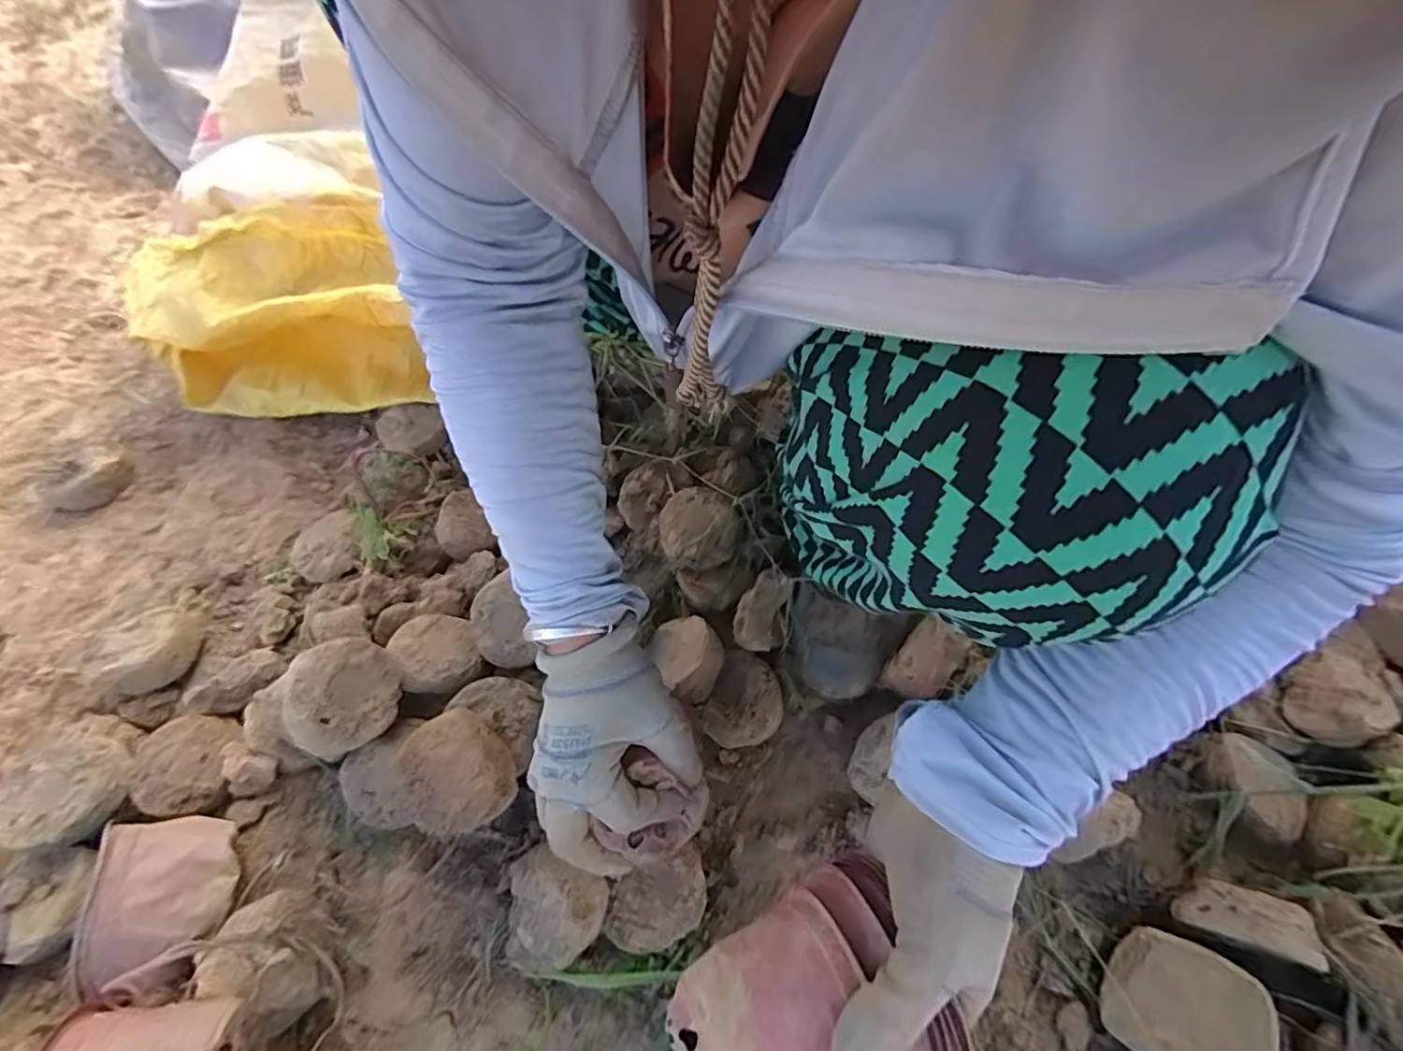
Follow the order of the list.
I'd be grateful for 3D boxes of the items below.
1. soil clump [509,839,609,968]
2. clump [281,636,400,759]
[{"bbox_3d":[-0.096,0.245,0.390,0.064,0.056,0.053,20,60,17],"label":"soil clump"},{"bbox_3d":[-0.237,0.111,0.402,0.055,0.047,0.067,27,61,18],"label":"clump"}]

